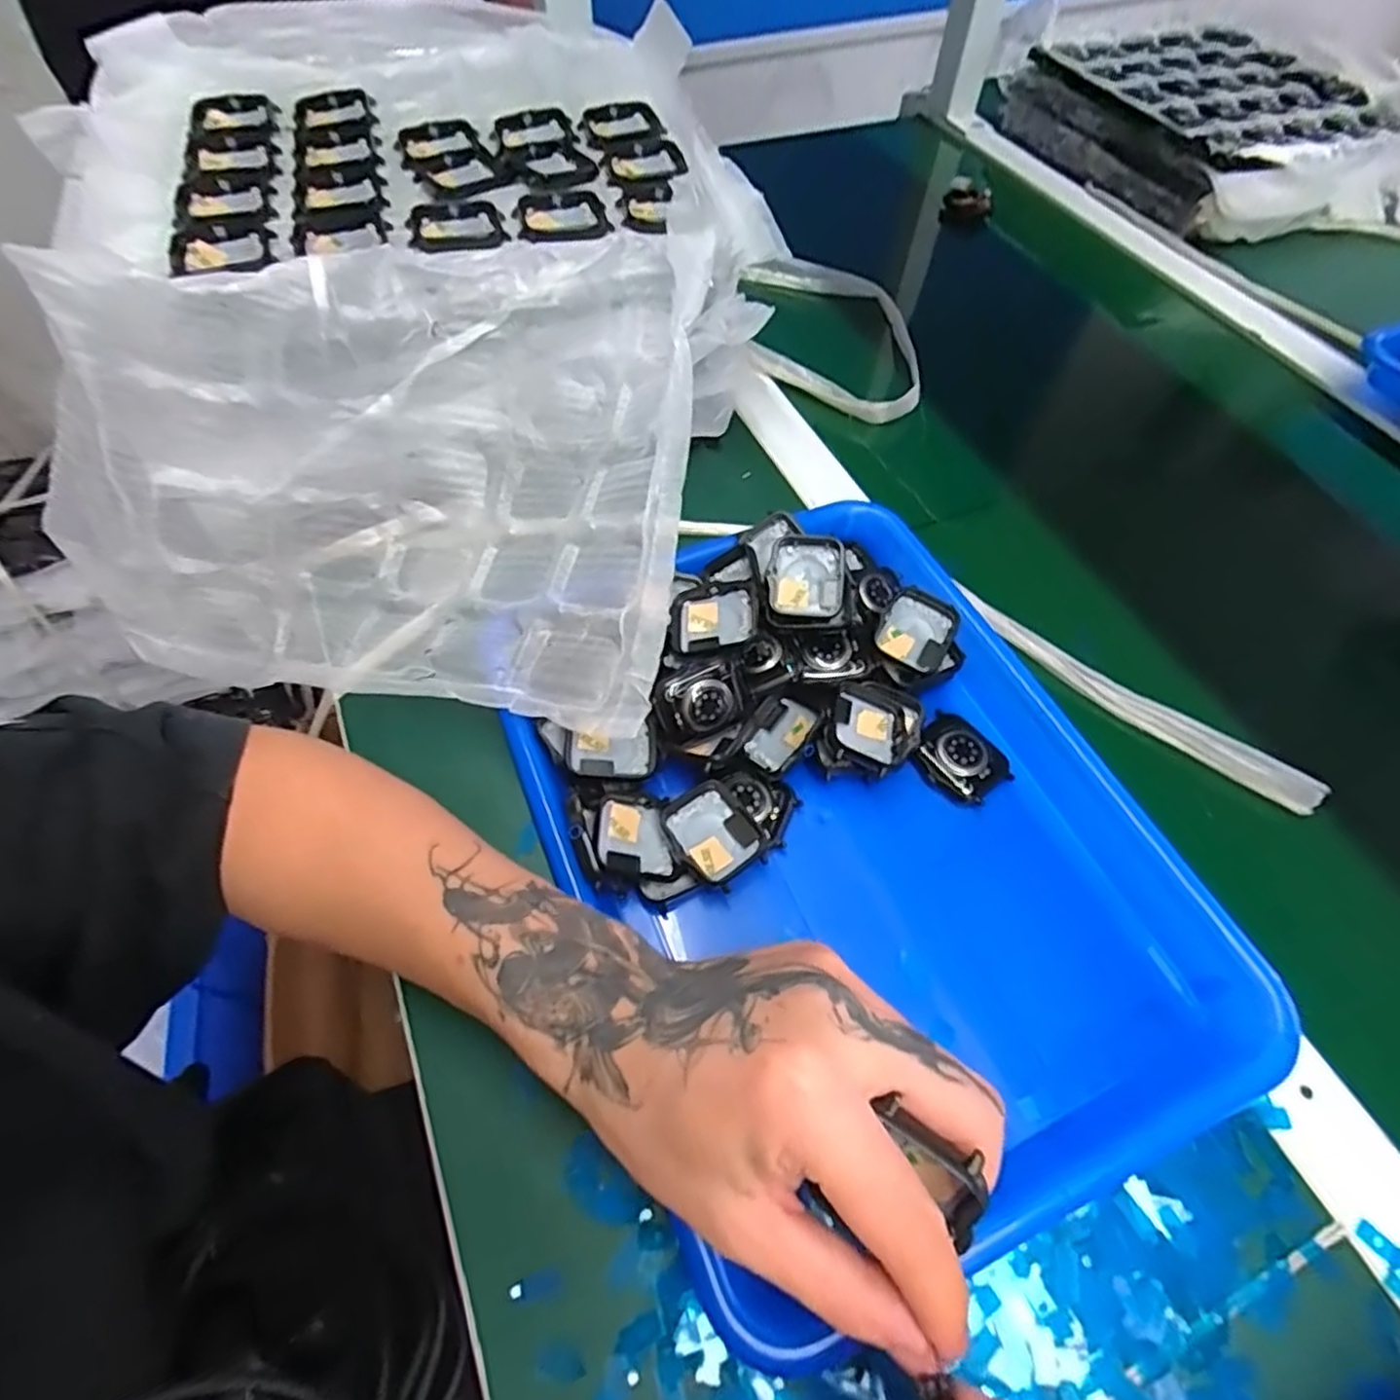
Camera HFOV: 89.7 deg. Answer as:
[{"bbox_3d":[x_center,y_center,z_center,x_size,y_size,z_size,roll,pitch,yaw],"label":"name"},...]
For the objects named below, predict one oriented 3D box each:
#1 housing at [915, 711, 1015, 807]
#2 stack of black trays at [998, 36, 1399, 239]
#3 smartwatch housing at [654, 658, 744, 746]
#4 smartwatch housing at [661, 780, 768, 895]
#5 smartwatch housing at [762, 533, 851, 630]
[{"bbox_3d":[0.130,0.030,0.352,0.037,0.017,0.043,-38,66,-21],"label":"housing"},{"bbox_3d":[0.491,-0.593,0.712,0.241,0.060,0.293,-20,61,-13],"label":"stack of black trays"},{"bbox_3d":[0.001,0.002,0.333,0.040,0.035,0.007,-22,21,-16],"label":"smartwatch housing"},{"bbox_3d":[0.006,0.061,0.320,0.037,0.007,0.043,-34,72,-25],"label":"smartwatch housing"},{"bbox_3d":[0.054,-0.060,0.361,0.040,0.009,0.047,-1,83,4],"label":"smartwatch housing"}]

